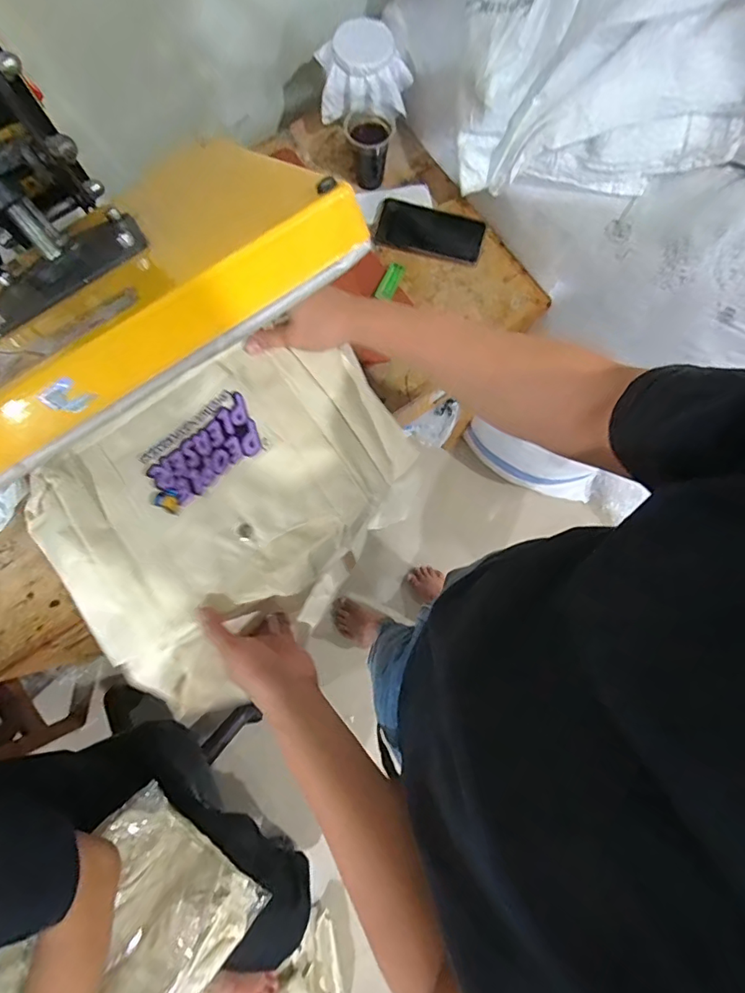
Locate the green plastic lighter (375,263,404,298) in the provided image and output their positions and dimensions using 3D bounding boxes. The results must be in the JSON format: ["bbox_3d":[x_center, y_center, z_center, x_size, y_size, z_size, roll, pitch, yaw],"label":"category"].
[{"bbox_3d":[0.029,-0.326,0.734,0.027,0.008,0.064,28,80,4],"label":"green plastic lighter"}]

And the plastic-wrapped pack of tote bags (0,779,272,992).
[{"bbox_3d":[-0.347,0.613,0.661,0.257,0.333,0.056,33,125,13],"label":"plastic-wrapped pack of tote bags"}]

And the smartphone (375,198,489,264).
[{"bbox_3d":[0.088,-0.412,0.753,0.166,0.014,0.071,16,80,2],"label":"smartphone"}]

